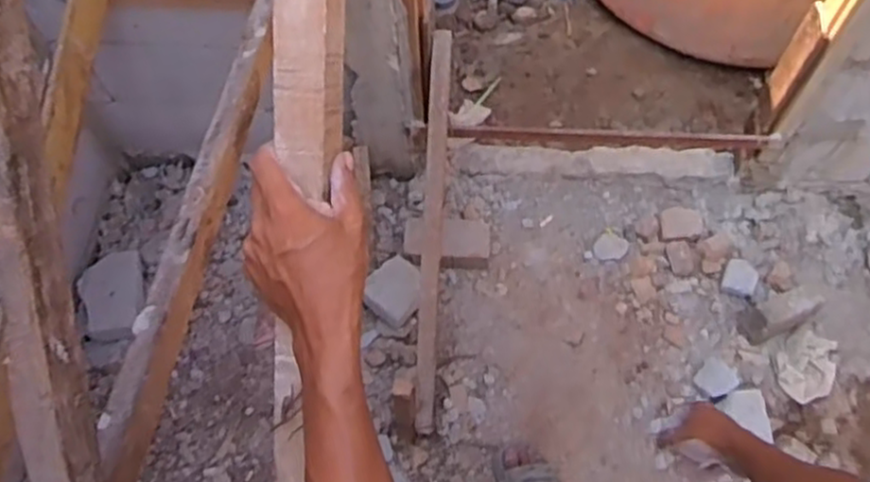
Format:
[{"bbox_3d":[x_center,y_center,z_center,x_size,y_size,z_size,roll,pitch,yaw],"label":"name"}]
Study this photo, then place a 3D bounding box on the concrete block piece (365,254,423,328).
[{"bbox_3d":[-0.089,0.113,1.676,0.126,0.030,0.142,39,82,3],"label":"concrete block piece"}]

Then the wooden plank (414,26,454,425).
[{"bbox_3d":[-0.004,-0.019,1.497,0.043,0.045,0.822,3,90,3],"label":"wooden plank"}]

